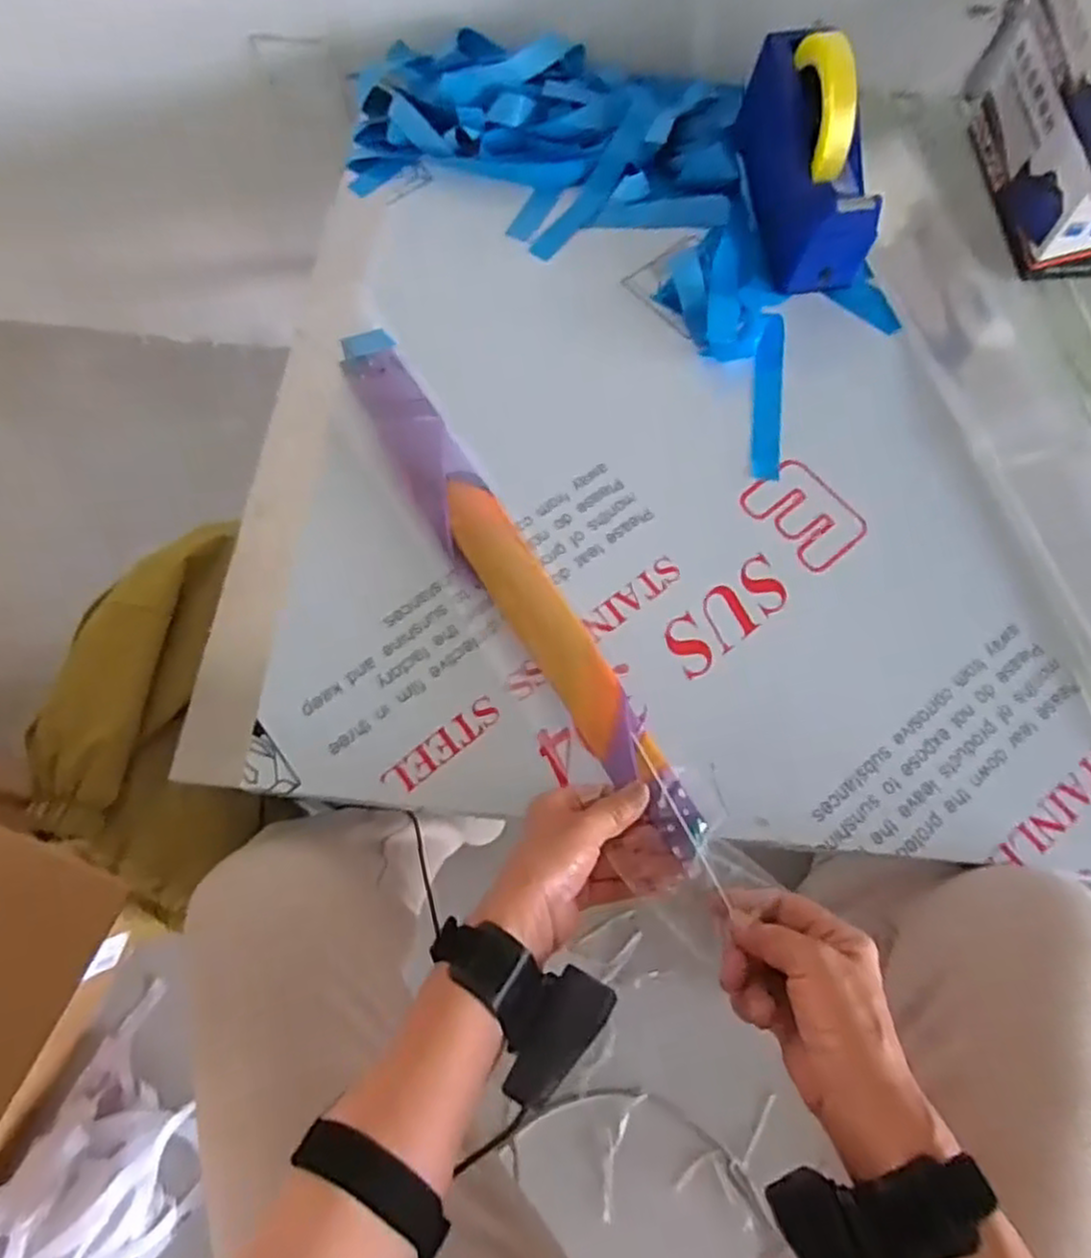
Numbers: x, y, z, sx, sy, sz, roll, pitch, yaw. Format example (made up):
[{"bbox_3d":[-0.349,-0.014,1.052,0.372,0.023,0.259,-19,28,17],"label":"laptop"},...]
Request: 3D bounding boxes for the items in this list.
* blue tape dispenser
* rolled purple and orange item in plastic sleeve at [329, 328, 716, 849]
[{"bbox_3d":[0.227,-0.412,0.644,0.062,0.137,0.187,-13,70,-4],"label":"blue tape dispenser"},{"bbox_3d":[-0.035,-0.057,0.572,0.058,0.034,0.500,-30,70,-10],"label":"rolled purple and orange item in plastic sleeve"}]

